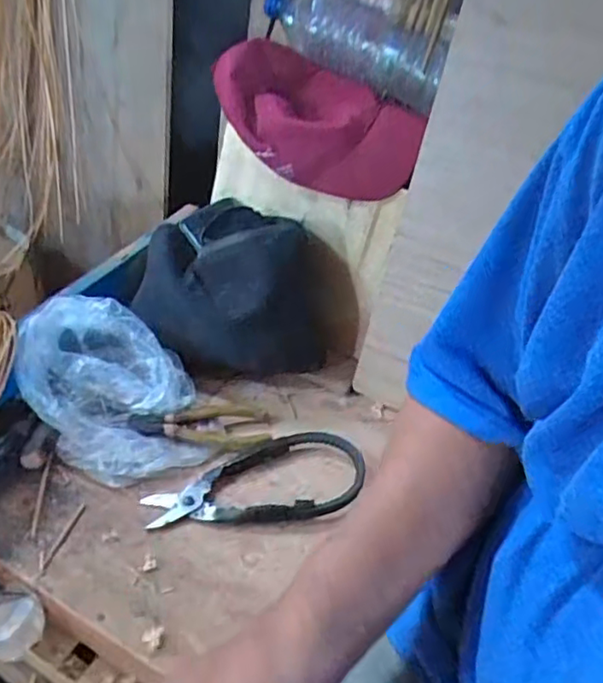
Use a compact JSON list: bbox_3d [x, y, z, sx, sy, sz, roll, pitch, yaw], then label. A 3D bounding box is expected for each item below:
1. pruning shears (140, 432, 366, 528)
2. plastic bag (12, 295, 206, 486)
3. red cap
[{"bbox_3d":[-0.042,0.141,0.632,0.221,0.023,0.094,-4,43,-10],"label":"pruning shears"},{"bbox_3d":[-0.196,0.046,0.643,0.163,0.103,0.169,-15,46,-21],"label":"plastic bag"},{"bbox_3d":[0.020,-0.255,0.731,0.247,0.108,0.138,13,43,8],"label":"red cap"}]

